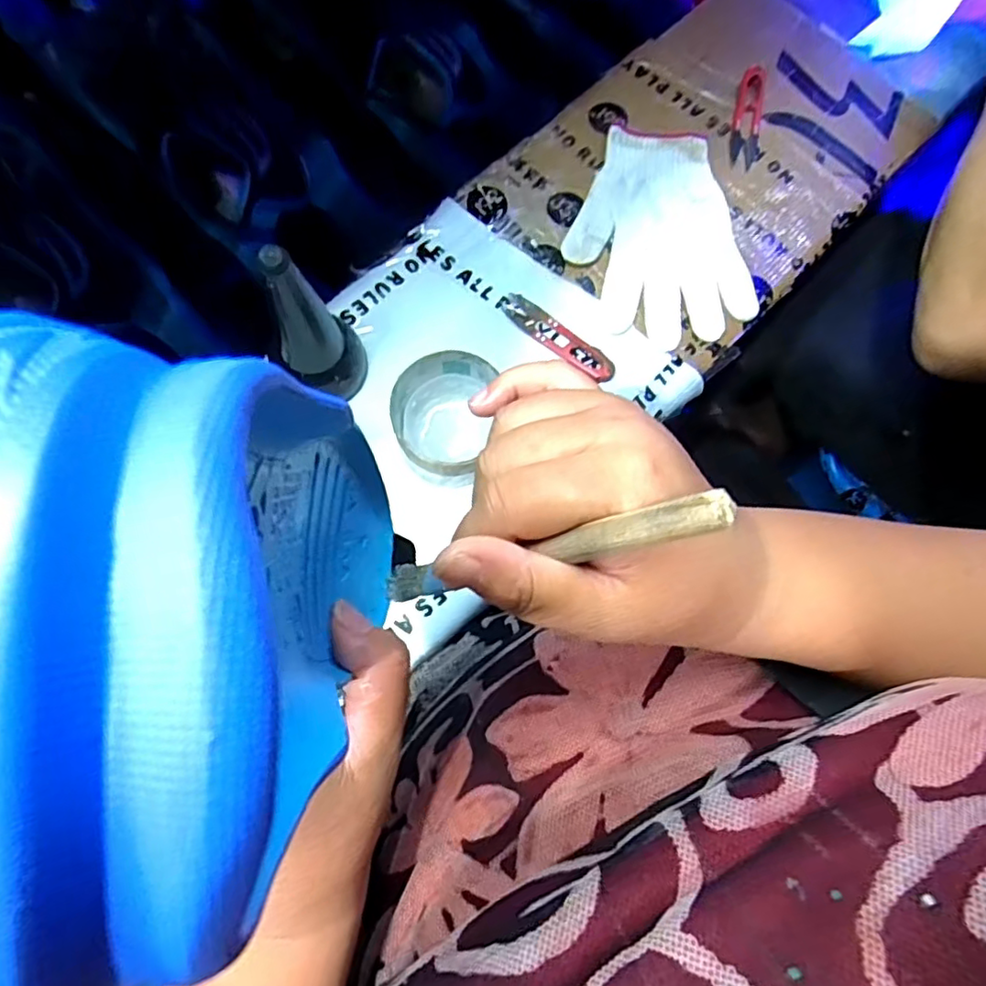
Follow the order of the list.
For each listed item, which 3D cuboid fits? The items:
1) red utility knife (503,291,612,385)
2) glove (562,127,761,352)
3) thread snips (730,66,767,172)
[{"bbox_3d":[0.051,-0.123,0.486,0.103,0.005,0.022,40,77,6],"label":"red utility knife"},{"bbox_3d":[0.134,-0.213,0.509,0.142,0.012,0.187,-15,78,-7],"label":"glove"},{"bbox_3d":[0.228,-0.337,0.548,0.026,0.008,0.104,13,76,0],"label":"thread snips"}]

